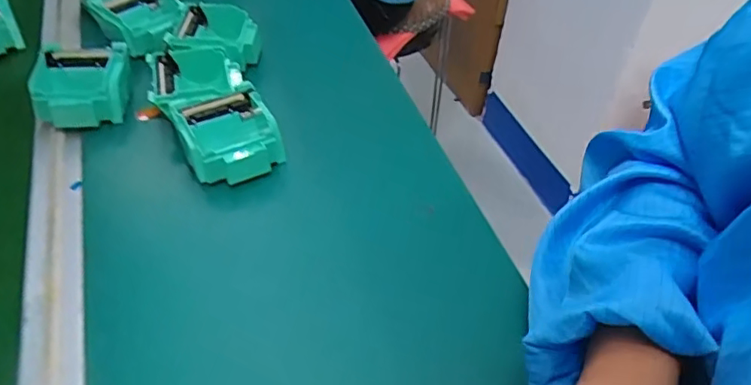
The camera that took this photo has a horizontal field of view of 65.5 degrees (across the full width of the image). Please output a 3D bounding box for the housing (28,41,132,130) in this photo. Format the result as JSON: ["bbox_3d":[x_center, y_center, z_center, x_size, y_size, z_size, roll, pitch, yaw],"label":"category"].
[{"bbox_3d":[-0.265,-0.095,0.532,0.074,0.047,0.084,-1,43,-9],"label":"housing"}]

